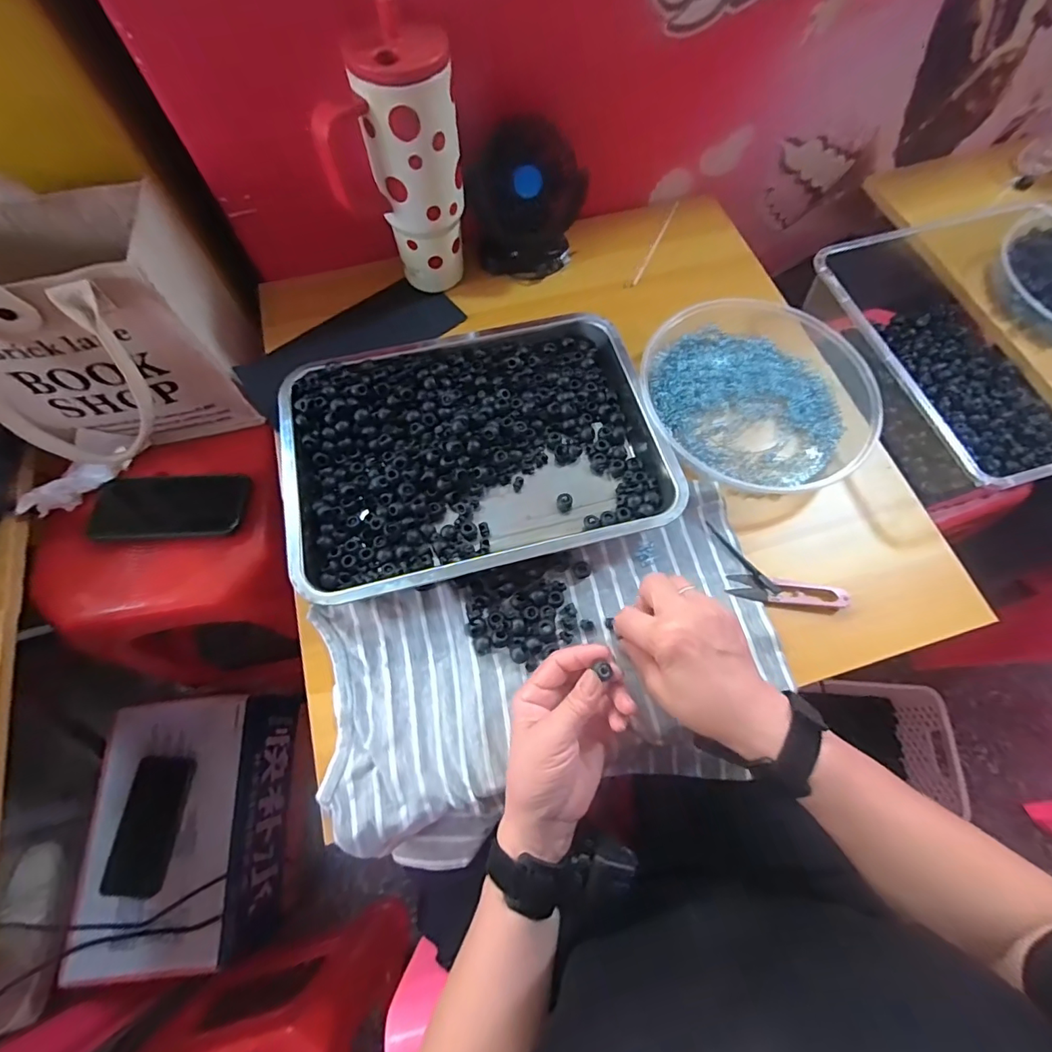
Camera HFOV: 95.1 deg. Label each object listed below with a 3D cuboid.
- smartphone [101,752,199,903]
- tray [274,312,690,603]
[{"bbox_3d":[-0.515,0.405,0.657,0.080,0.014,0.164,2,68,1],"label":"smartphone"},{"bbox_3d":[-0.051,-0.077,0.463,0.342,0.042,0.257,-14,68,-6],"label":"tray"}]

